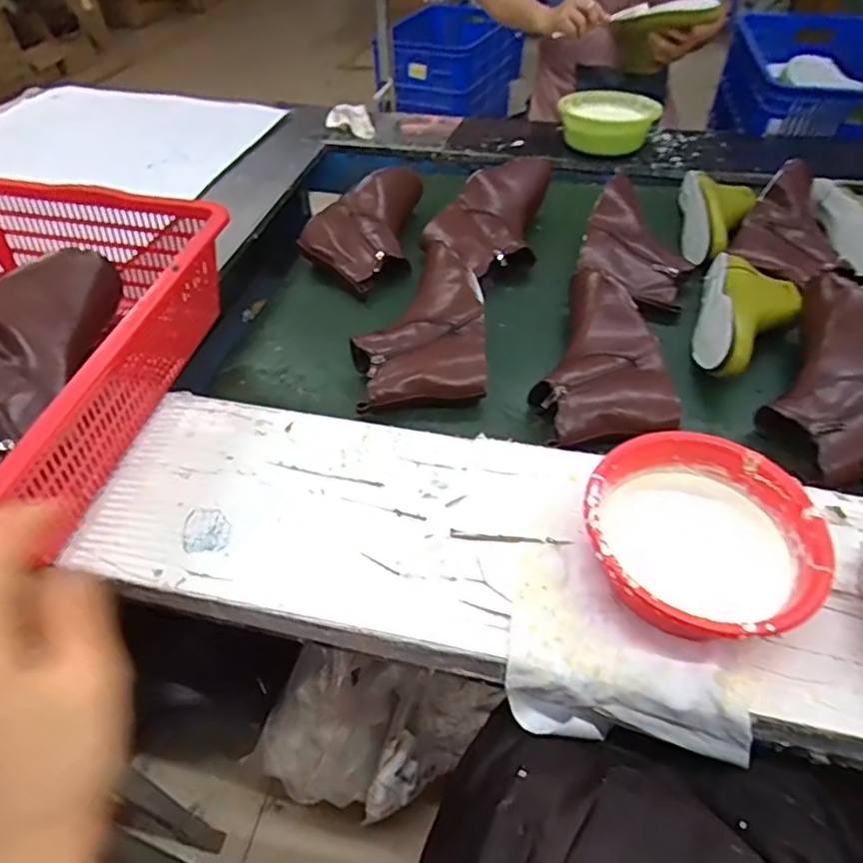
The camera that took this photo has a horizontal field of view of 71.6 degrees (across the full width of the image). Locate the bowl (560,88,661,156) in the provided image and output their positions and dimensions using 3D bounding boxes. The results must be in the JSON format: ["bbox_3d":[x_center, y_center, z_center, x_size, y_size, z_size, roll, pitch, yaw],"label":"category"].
[{"bbox_3d":[0.344,-0.604,1.178,0.194,0.092,0.162,11,49,12],"label":"bowl"}]

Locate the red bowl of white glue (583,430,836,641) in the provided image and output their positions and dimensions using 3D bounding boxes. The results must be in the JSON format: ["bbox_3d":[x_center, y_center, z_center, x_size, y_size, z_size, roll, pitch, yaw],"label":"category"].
[{"bbox_3d":[0.228,0.098,0.523,0.185,0.076,0.184,-1,48,1],"label":"red bowl of white glue"}]

